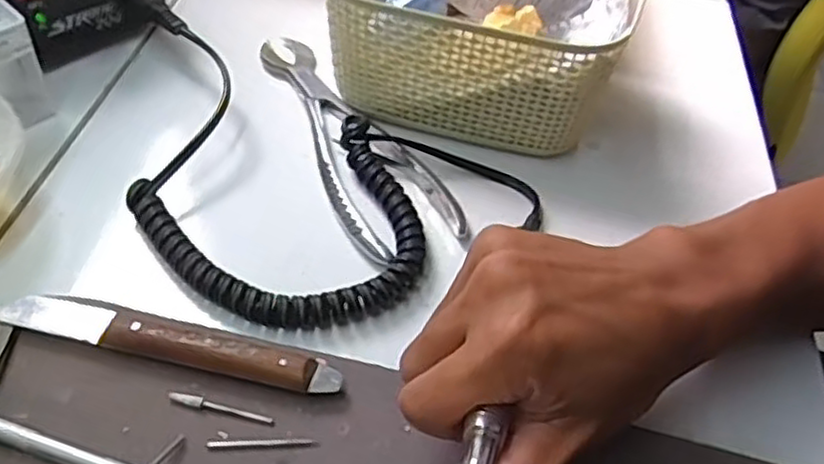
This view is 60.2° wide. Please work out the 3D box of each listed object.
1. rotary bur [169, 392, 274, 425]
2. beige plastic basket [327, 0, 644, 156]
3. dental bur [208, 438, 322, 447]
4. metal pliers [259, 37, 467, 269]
[{"bbox_3d":[-0.078,0.071,0.291,0.044,0.004,0.005,11,48,5],"label":"rotary bur"},{"bbox_3d":[0.037,-0.121,0.420,0.169,0.090,0.118,15,48,7],"label":"beige plastic basket"},{"bbox_3d":[-0.059,0.083,0.283,0.043,0.004,0.004,0,48,-5],"label":"dental bur"},{"bbox_3d":[-0.041,-0.059,0.410,0.058,0.008,0.195,-19,53,-22],"label":"metal pliers"}]

